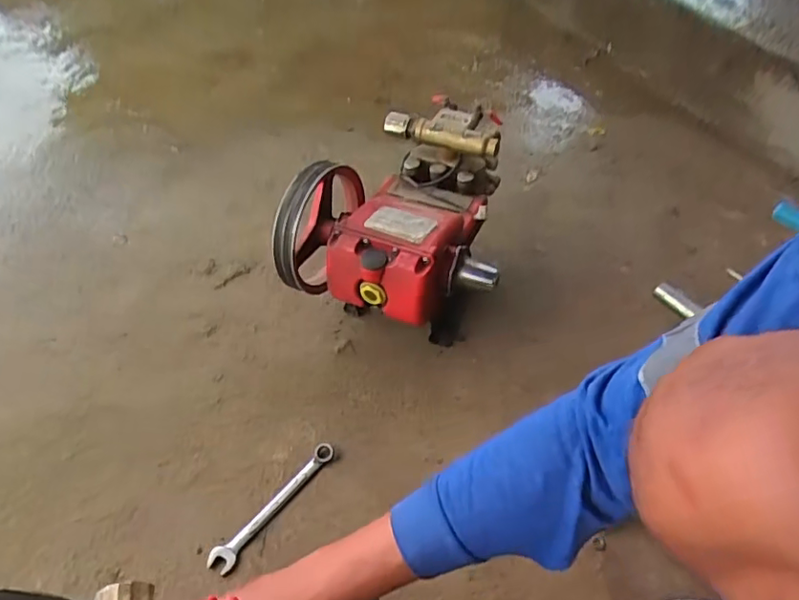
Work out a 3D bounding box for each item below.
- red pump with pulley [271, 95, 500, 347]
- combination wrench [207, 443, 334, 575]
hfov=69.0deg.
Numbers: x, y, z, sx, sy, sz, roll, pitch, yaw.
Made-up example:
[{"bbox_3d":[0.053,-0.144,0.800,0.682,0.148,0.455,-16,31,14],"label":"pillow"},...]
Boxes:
[{"bbox_3d":[0.003,-0.102,0.807,0.264,0.195,0.303,11,48,10],"label":"red pump with pulley"},{"bbox_3d":[-0.141,0.230,0.661,0.027,0.011,0.177,28,58,27],"label":"combination wrench"}]

